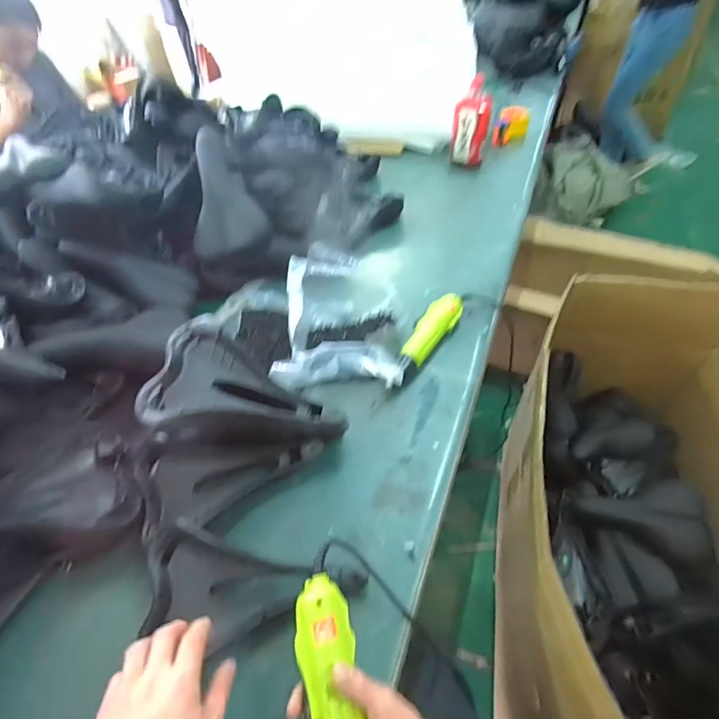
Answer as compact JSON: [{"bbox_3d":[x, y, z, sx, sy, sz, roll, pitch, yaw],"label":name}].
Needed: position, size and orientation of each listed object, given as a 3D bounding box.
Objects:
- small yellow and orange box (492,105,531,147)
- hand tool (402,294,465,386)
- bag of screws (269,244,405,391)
[{"bbox_3d":[0.474,-0.735,1.290,0.123,0.095,0.042,-24,50,-15],"label":"small yellow and orange box"},{"bbox_3d":[0.116,-0.037,0.724,0.055,0.046,0.234,25,55,25],"label":"hand tool"},{"bbox_3d":[-0.030,-0.071,0.725,0.192,0.115,0.286,-3,48,3],"label":"bag of screws"}]

